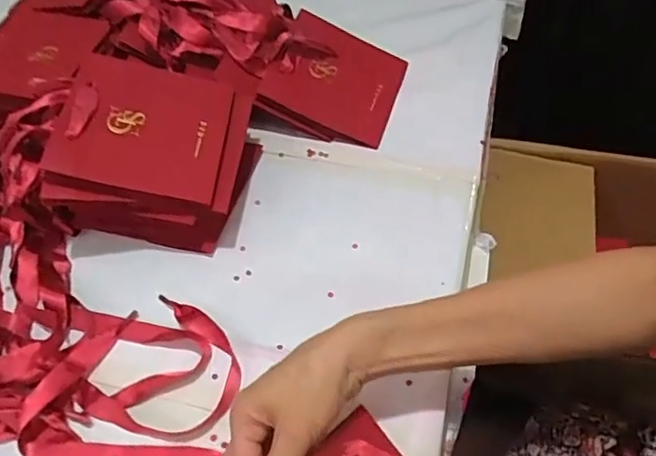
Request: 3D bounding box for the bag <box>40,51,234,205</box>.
[{"bbox_3d":[-0.166,-0.096,0.528,0.141,0.009,0.147,14,56,-13],"label":"bag"}]

